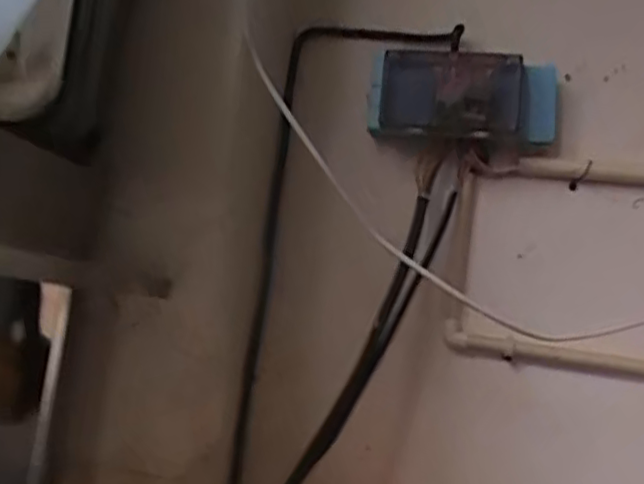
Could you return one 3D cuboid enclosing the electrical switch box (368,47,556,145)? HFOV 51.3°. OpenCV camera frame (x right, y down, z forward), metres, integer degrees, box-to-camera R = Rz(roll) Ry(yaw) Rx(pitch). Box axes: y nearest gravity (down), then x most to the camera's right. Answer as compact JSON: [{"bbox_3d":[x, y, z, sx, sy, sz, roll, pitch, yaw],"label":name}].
[{"bbox_3d":[0.195,-0.202,0.918,0.254,0.121,0.042,7,-4,3],"label":"electrical switch box"}]

